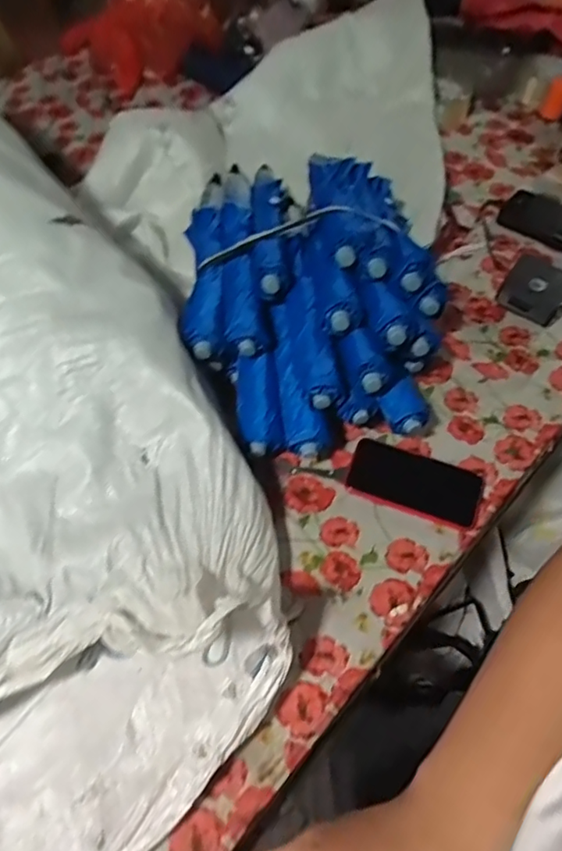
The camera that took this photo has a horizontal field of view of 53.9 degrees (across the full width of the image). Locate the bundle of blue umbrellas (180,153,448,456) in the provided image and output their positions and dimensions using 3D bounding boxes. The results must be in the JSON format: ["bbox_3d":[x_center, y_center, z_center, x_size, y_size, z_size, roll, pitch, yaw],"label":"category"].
[{"bbox_3d":[0.036,-0.170,0.679,0.292,0.139,0.410,-4,58,-1],"label":"bundle of blue umbrellas"}]

